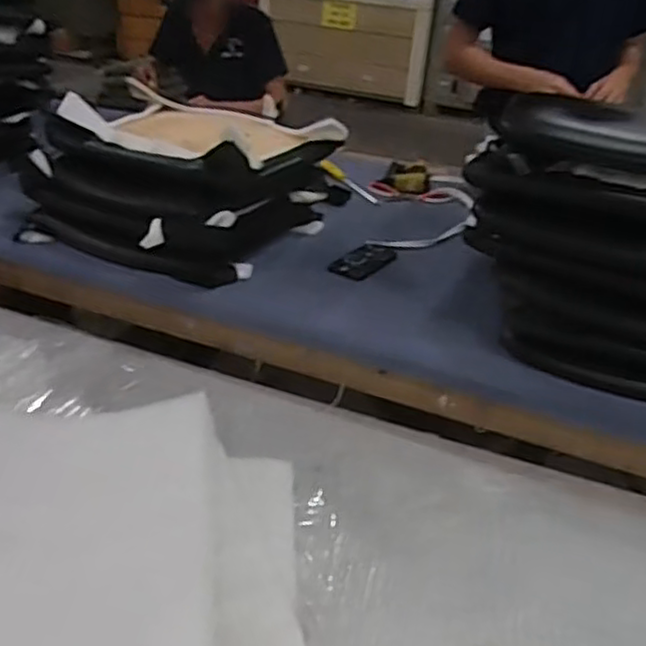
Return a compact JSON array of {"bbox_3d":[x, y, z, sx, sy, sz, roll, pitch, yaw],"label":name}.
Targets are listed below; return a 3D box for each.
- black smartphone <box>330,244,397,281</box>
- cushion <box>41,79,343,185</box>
[{"bbox_3d":[0.088,-0.130,1.438,0.089,0.004,0.182,20,34,23],"label":"black smartphone"},{"bbox_3d":[-0.272,-0.413,1.450,0.535,0.108,0.385,16,32,18],"label":"cushion"}]

